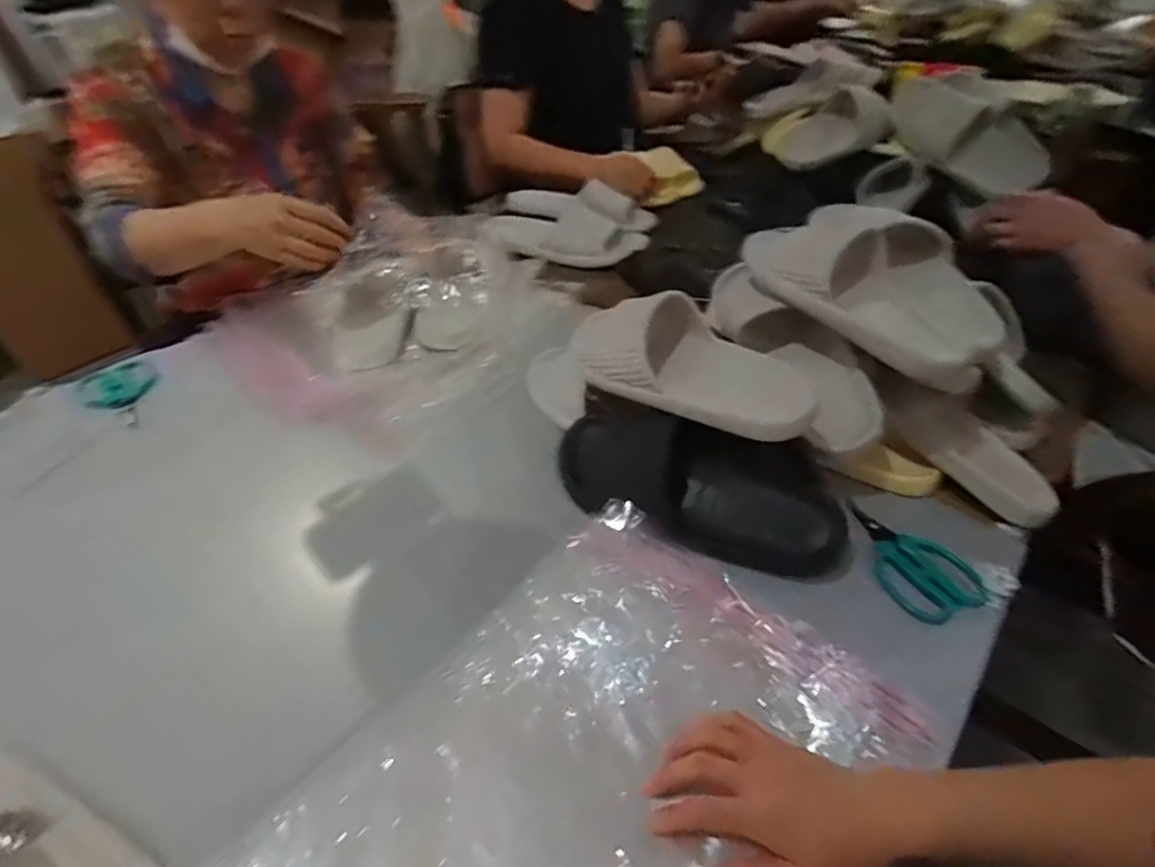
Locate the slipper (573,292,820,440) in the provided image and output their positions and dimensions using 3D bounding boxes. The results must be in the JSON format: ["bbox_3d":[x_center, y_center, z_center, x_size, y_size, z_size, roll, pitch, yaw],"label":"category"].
[{"bbox_3d":[0.102,-0.072,0.547,0.243,0.075,0.103,24,47,24],"label":"slipper"}]

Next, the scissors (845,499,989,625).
[{"bbox_3d":[0.304,0.112,0.551,0.085,0.009,0.131,-15,44,-16],"label":"scissors"}]

